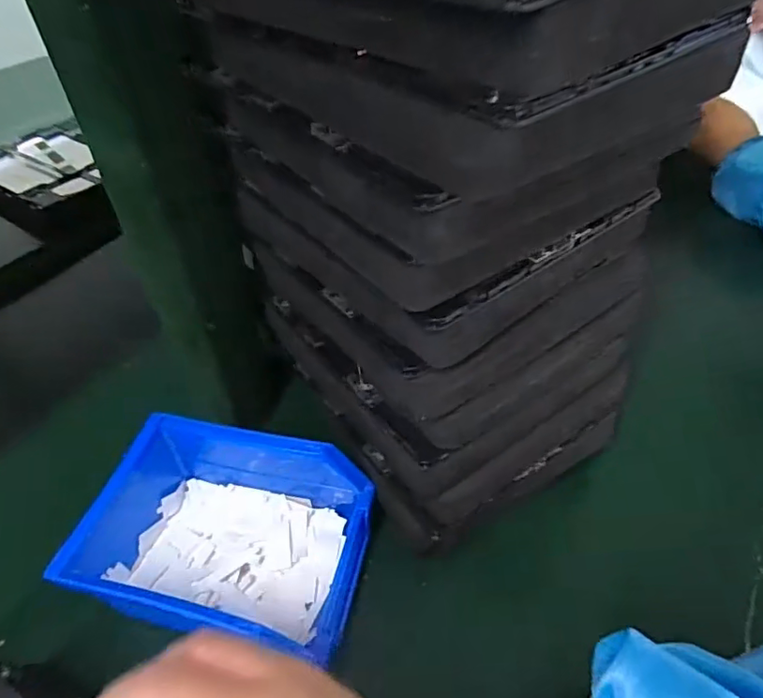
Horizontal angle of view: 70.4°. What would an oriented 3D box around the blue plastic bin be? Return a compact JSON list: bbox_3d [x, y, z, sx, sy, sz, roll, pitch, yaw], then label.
[{"bbox_3d":[-0.082,0.103,0.322,0.142,0.059,0.118,8,46,10],"label":"blue plastic bin"}]

